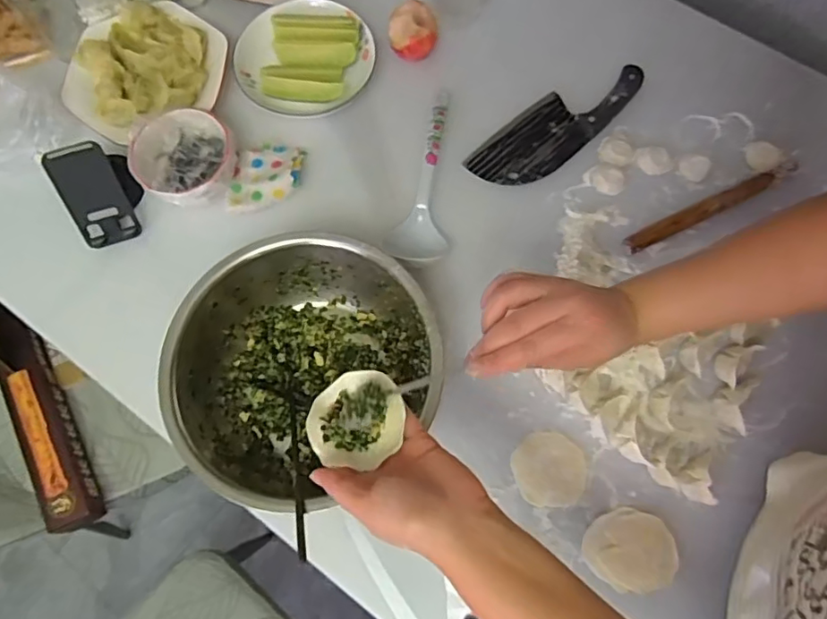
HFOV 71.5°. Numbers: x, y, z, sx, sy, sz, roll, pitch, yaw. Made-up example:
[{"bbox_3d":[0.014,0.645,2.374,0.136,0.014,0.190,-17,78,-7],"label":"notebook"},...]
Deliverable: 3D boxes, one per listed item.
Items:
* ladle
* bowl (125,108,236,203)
[{"bbox_3d":[0.028,-0.159,0.682,0.069,0.034,0.240,16,74,6],"label":"ladle"},{"bbox_3d":[-0.270,-0.178,0.681,0.114,0.050,0.115,0,73,1],"label":"bowl"}]

